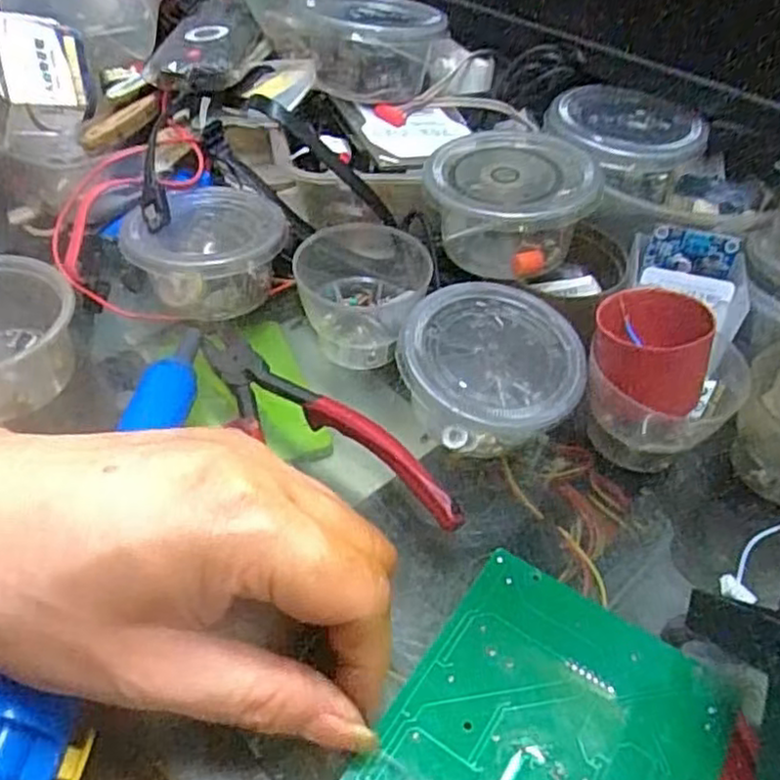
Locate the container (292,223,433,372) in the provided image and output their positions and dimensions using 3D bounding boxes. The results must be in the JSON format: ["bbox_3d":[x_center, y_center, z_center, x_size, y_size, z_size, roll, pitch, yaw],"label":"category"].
[{"bbox_3d":[-0.015,-0.048,0.349,0.064,0.044,0.064,2,47,-2],"label":"container"}]

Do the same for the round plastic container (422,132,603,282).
[{"bbox_3d":[0.056,-0.091,0.337,0.073,0.045,0.073,2,47,-2],"label":"round plastic container"}]

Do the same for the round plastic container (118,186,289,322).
[{"bbox_3d":[-0.093,-0.072,0.365,0.075,0.040,0.075,2,47,-2],"label":"round plastic container"}]

